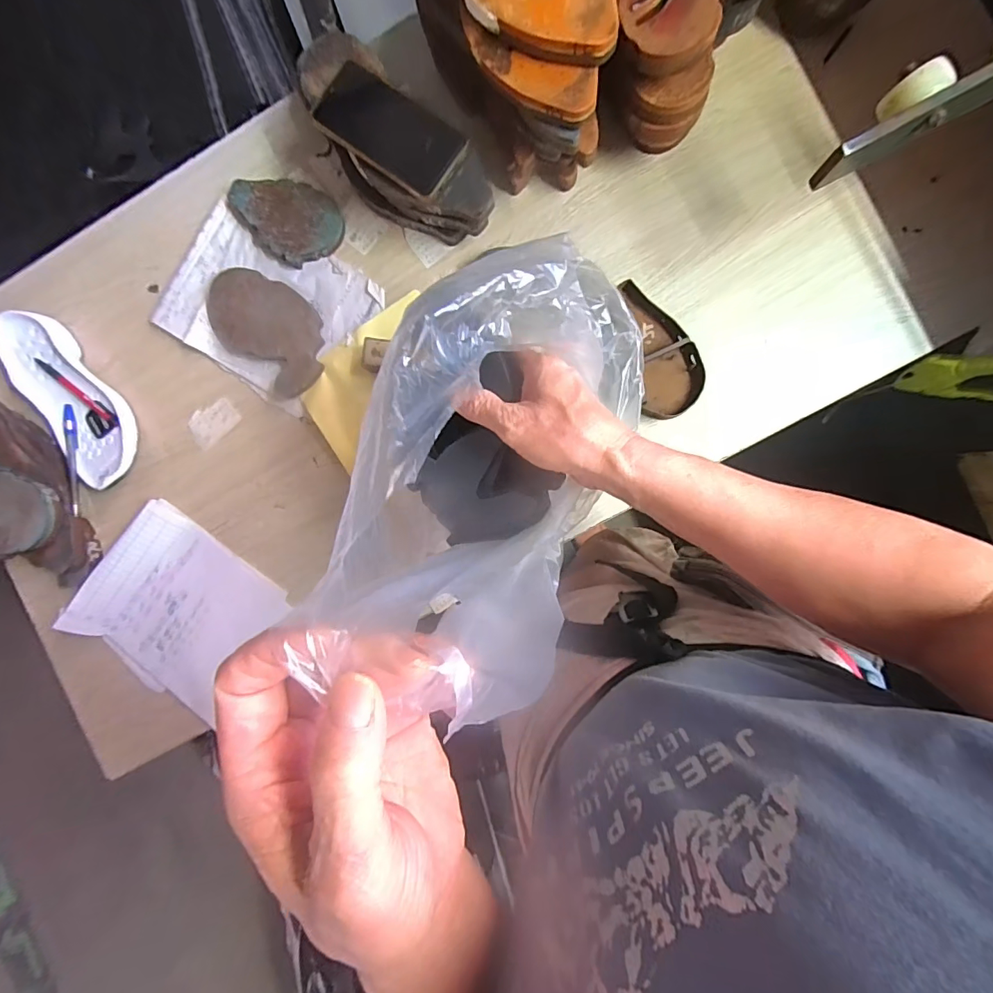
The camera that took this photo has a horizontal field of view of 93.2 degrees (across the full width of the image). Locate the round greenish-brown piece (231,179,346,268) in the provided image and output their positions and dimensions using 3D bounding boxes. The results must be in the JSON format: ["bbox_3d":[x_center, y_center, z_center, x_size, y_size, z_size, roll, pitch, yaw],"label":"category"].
[{"bbox_3d":[-0.273,-0.355,0.599,0.147,0.026,0.096,29,93,5],"label":"round greenish-brown piece"}]

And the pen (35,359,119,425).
[{"bbox_3d":[-0.548,-0.134,0.613,0.134,0.008,0.015,36,94,5],"label":"pen"}]

